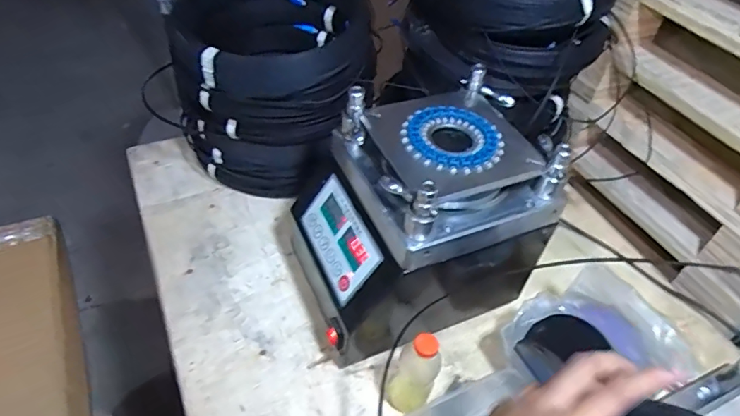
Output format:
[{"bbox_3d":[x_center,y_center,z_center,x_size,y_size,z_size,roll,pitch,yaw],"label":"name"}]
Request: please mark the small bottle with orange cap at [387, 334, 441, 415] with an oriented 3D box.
[{"bbox_3d":[0.053,0.199,0.597,0.051,0.144,0.039,20,48,13],"label":"small bottle with orange cap"}]

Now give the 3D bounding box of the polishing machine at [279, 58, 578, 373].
[{"bbox_3d":[0.064,0.015,0.673,0.297,0.277,0.227,-13,49,-17],"label":"polishing machine"}]

